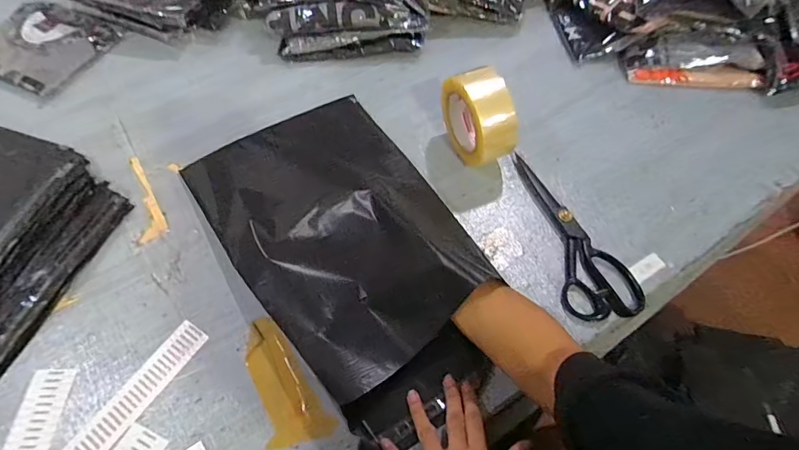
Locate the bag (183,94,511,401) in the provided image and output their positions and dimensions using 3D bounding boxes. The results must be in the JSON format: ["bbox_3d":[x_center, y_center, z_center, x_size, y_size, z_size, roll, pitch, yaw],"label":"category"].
[{"bbox_3d":[-0.076,-0.024,0.525,0.248,0.082,0.381,-33,62,-17],"label":"bag"}]

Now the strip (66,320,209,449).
[{"bbox_3d":[-0.273,0.177,0.464,0.036,0.004,0.170,28,63,18],"label":"strip"}]

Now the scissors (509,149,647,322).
[{"bbox_3d":[0.215,0.003,0.551,0.083,0.012,0.233,-8,58,-3],"label":"scissors"}]

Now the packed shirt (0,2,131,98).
[{"bbox_3d":[-0.615,-0.309,0.761,0.227,0.014,0.189,21,61,14],"label":"packed shirt"}]

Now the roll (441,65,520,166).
[{"bbox_3d":[0.103,-0.136,0.585,0.051,0.119,0.125,-19,59,-10],"label":"roll"}]

